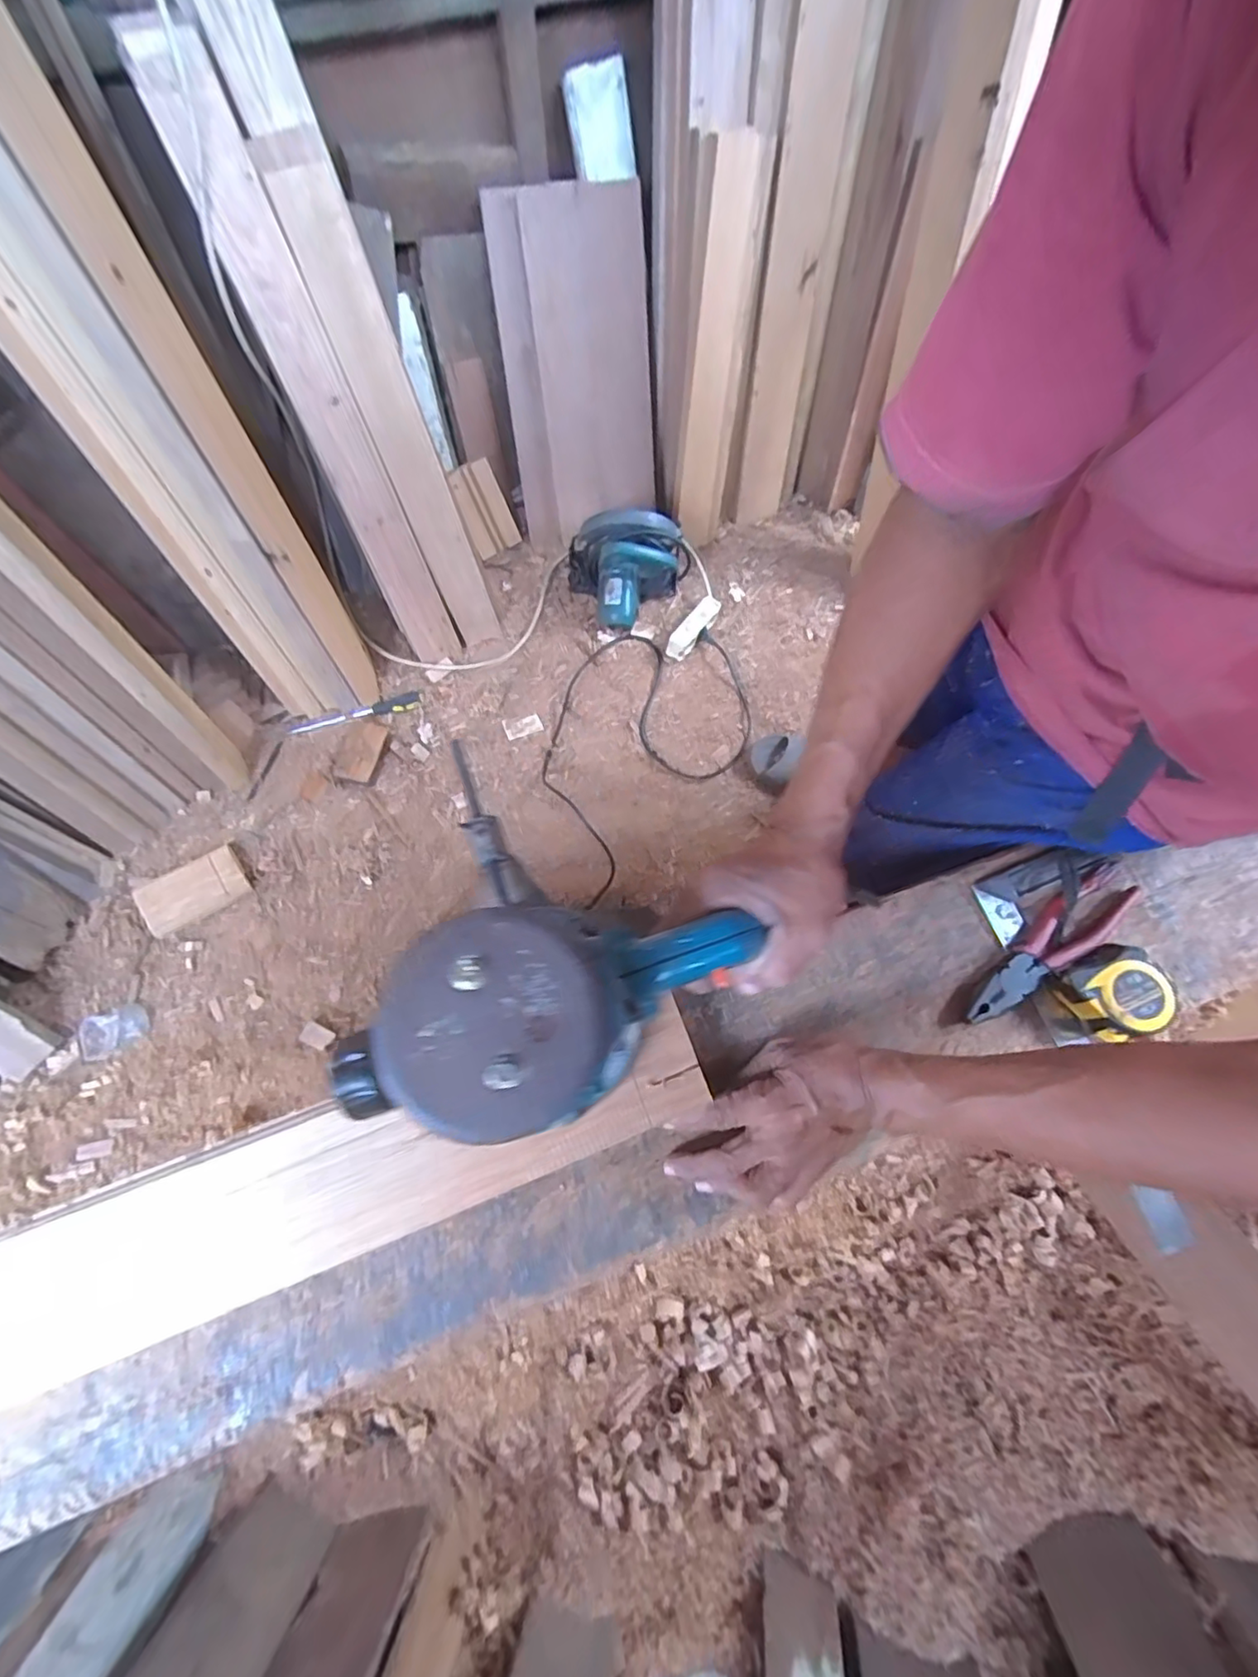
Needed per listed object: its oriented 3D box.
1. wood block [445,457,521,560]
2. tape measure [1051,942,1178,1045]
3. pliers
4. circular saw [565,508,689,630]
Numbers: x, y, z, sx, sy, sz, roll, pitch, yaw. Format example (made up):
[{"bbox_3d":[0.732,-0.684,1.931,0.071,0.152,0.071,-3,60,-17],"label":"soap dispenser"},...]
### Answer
[{"bbox_3d":[-0.316,-0.733,1.345,0.115,0.177,0.030,-39,38,-22],"label":"wood block"},{"bbox_3d":[0.381,0.122,0.479,0.070,0.041,0.064,-22,73,-9],"label":"tape measure"},{"bbox_3d":[0.350,0.086,0.499,0.189,0.014,0.045,-34,75,-12],"label":"pliers"},{"bbox_3d":[-0.001,-0.564,1.264,0.250,0.181,0.182,0,71,-2],"label":"circular saw"}]

